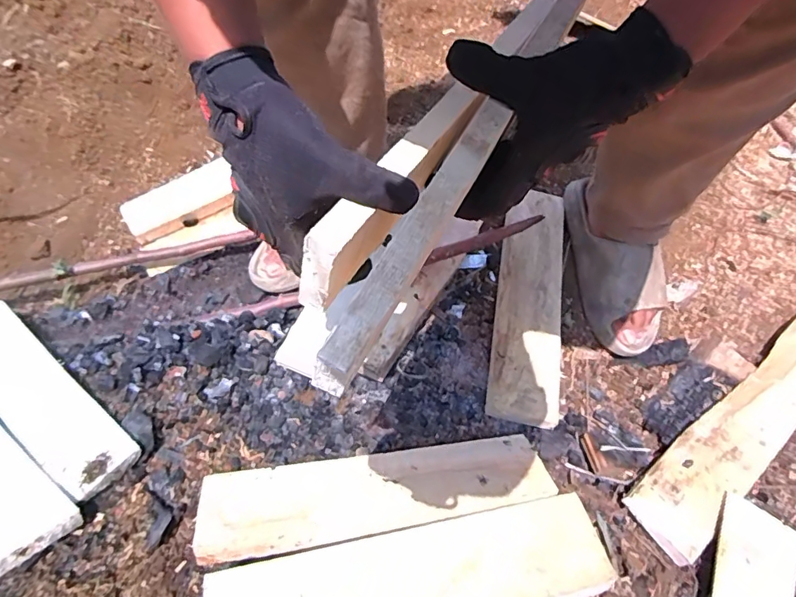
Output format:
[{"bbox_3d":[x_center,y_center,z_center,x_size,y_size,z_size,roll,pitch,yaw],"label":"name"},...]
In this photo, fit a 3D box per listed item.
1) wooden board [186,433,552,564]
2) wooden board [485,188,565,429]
[{"bbox_3d":[-0.020,0.217,0.537,0.377,0.023,0.100,-5,30,-11],"label":"wooden board"},{"bbox_3d":[0.192,-0.003,0.705,0.093,0.018,0.370,11,62,0],"label":"wooden board"}]

